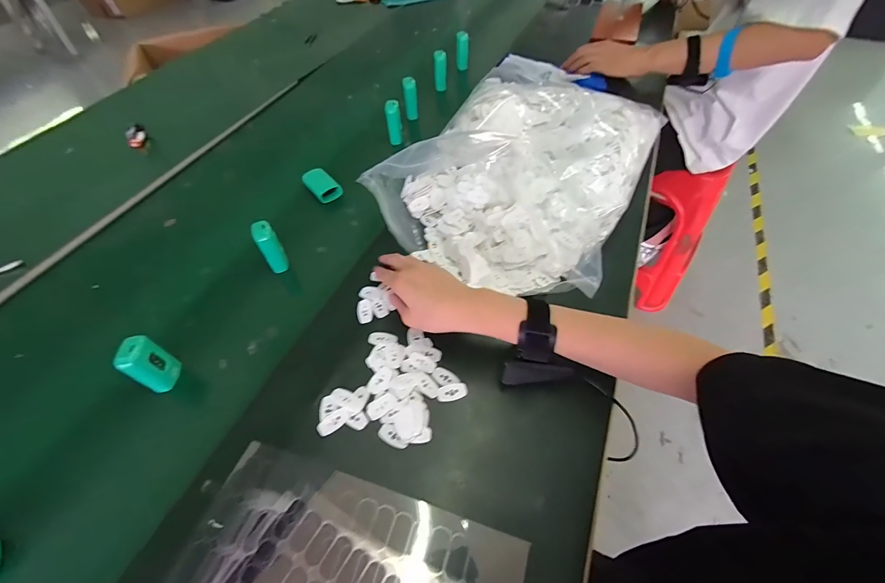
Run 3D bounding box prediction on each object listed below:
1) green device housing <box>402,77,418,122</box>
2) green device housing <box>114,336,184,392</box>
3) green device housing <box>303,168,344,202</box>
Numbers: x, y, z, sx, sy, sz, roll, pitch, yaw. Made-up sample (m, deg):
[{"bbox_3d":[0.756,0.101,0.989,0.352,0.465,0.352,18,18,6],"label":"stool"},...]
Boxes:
[{"bbox_3d":[-0.060,-0.366,0.715,0.023,0.074,0.027,-7,53,-3],"label":"green device housing"},{"bbox_3d":[-0.306,0.077,0.392,0.017,0.068,0.041,-8,54,-4],"label":"green device housing"},{"bbox_3d":[-0.194,-0.172,0.601,0.041,0.022,0.065,-35,60,-22],"label":"green device housing"}]

